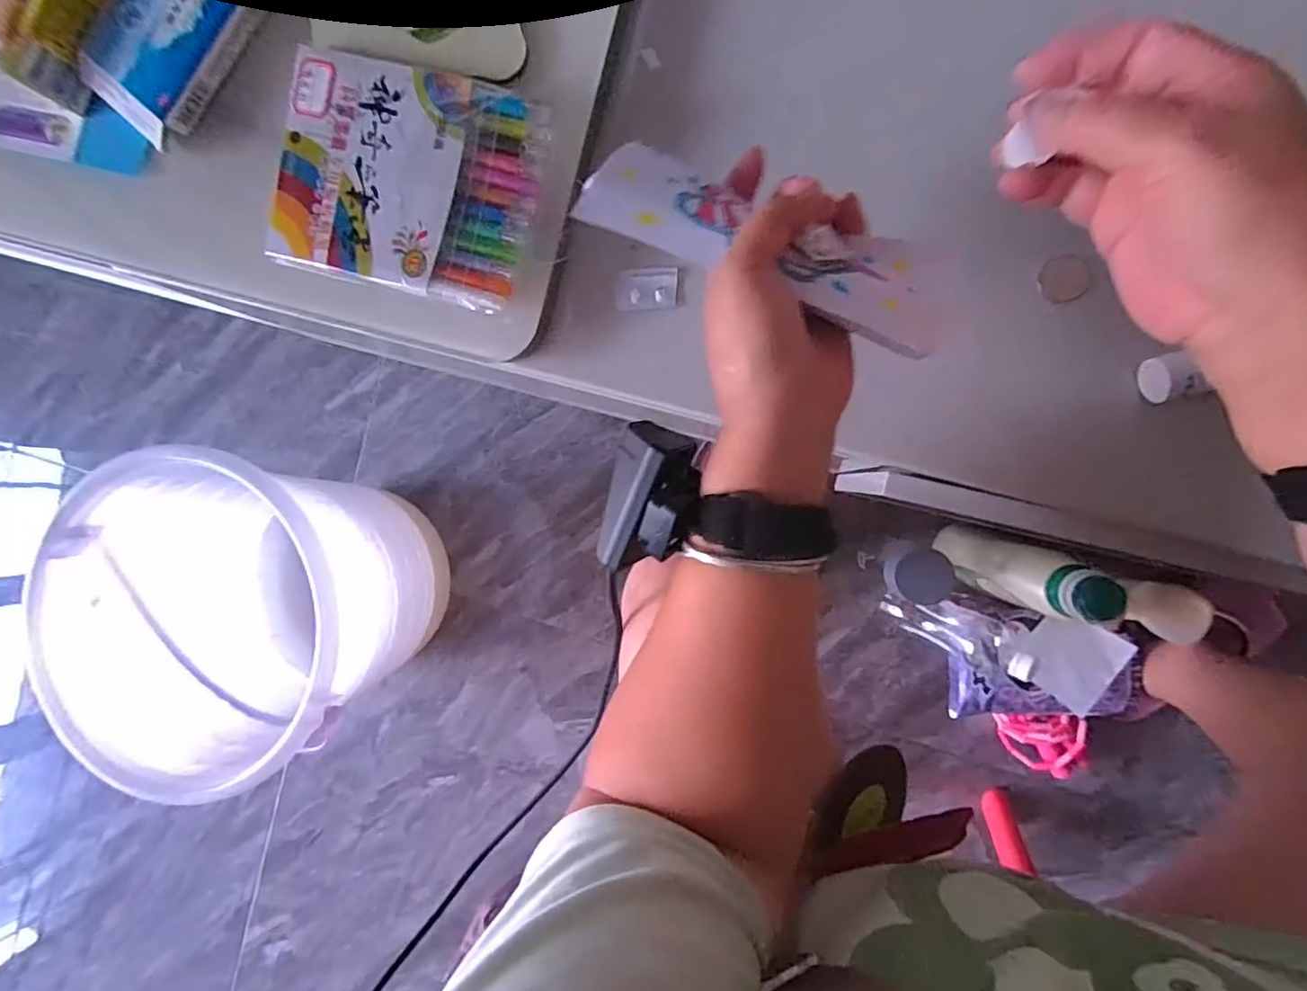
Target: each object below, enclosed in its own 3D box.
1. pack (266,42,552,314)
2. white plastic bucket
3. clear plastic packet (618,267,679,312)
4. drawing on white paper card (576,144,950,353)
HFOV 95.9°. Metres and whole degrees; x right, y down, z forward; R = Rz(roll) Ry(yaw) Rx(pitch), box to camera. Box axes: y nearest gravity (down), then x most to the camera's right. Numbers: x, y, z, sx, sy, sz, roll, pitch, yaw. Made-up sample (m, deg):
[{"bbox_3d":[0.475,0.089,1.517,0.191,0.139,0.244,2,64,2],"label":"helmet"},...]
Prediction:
[{"bbox_3d":[-0.142,-0.180,0.337,0.154,0.015,0.117,16,94,6],"label":"pack"},{"bbox_3d":[-0.403,0.113,0.636,0.281,0.268,0.290,0,91,9],"label":"white plastic bucket"},{"bbox_3d":[-0.003,-0.123,0.352,0.036,0.008,0.022,-2,92,7],"label":"clear plastic packet"},{"bbox_3d":[0.050,-0.114,0.259,0.163,0.015,0.063,19,67,1],"label":"drawing on white paper card"}]

